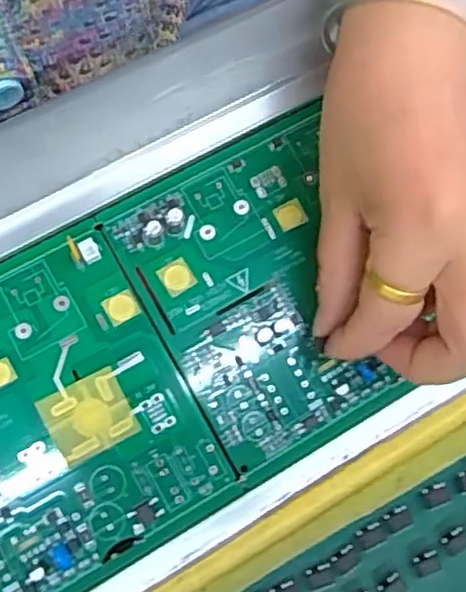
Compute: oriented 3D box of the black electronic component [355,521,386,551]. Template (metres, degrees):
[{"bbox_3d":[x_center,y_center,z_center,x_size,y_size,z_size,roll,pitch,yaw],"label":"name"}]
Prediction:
[{"bbox_3d":[0.050,0.087,0.236,0.011,0.004,0.007,-24,85,-10],"label":"black electronic component"}]

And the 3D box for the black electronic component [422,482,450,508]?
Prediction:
[{"bbox_3d":[0.076,0.074,0.240,0.010,0.004,0.008,-18,84,-9],"label":"black electronic component"}]

